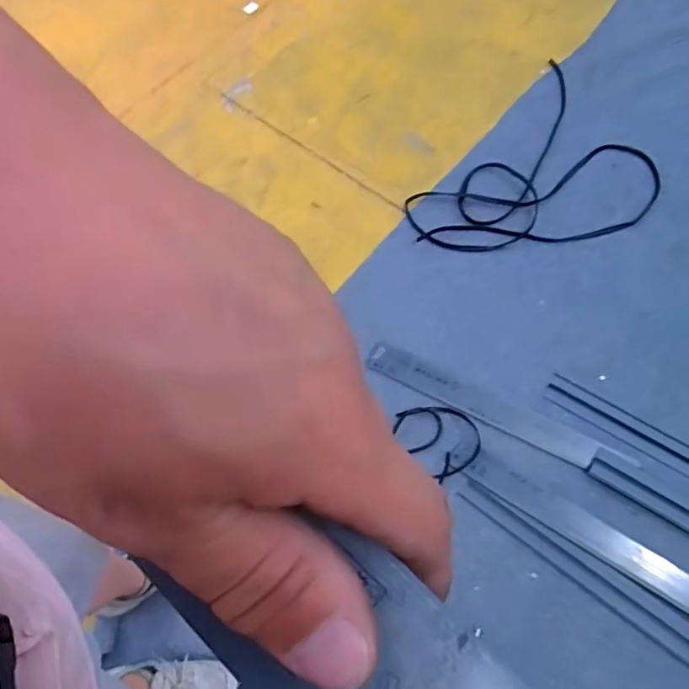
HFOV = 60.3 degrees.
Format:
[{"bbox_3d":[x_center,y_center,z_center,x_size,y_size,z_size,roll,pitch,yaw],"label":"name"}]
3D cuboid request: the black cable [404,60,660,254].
[{"bbox_3d":[0.580,-0.459,1.701,0.510,0.020,0.773,43,72,13],"label":"black cable"}]

